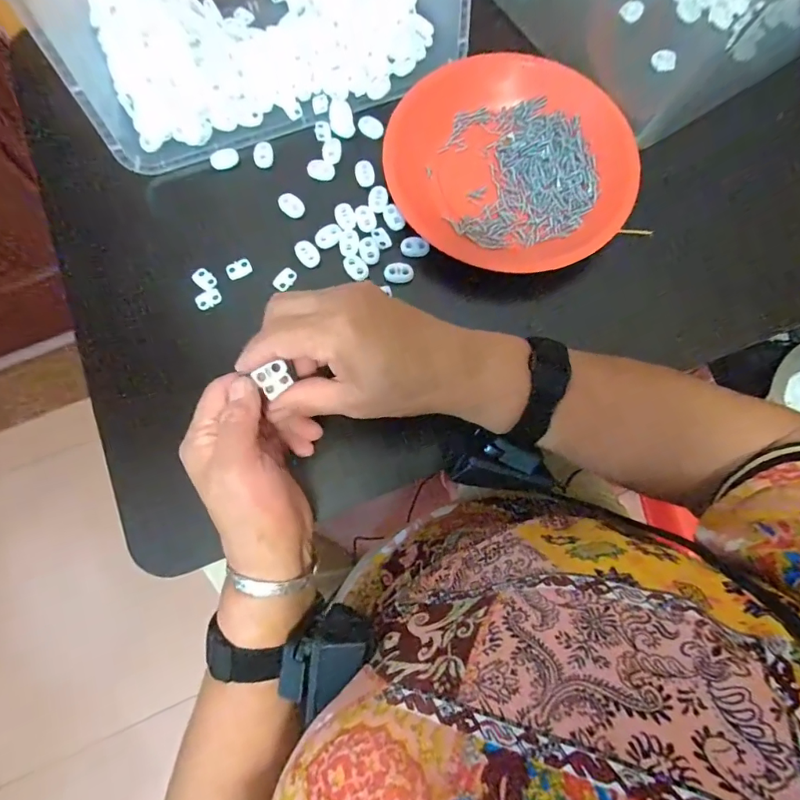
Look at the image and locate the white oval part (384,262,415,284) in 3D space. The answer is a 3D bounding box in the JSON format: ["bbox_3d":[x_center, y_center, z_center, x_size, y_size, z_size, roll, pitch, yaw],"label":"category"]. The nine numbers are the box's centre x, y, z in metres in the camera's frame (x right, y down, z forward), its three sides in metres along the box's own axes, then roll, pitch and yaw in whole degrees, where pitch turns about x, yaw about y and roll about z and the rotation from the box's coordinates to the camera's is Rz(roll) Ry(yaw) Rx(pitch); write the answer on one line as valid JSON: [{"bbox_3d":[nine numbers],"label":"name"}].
[{"bbox_3d":[-0.001,-0.099,0.360,0.022,0.005,0.014,5,77,0],"label":"white oval part"}]

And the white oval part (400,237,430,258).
[{"bbox_3d":[0.012,-0.121,0.365,0.022,0.004,0.015,10,77,1],"label":"white oval part"}]

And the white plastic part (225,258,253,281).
[{"bbox_3d":[-0.126,-0.102,0.361,0.019,0.004,0.014,-25,79,-7],"label":"white plastic part"}]

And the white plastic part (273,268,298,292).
[{"bbox_3d":[-0.089,-0.094,0.359,0.013,0.004,0.019,38,79,7],"label":"white plastic part"}]

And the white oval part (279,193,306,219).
[{"bbox_3d":[-0.087,-0.157,0.372,0.024,0.004,0.016,36,79,7],"label":"white oval part"}]

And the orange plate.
[{"bbox_3d":[0.088,-0.189,0.368,0.191,0.028,0.169,15,77,2],"label":"orange plate"}]

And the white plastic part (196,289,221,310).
[{"bbox_3d":[-0.147,-0.078,0.355,0.019,0.004,0.012,-36,80,-9],"label":"white plastic part"}]

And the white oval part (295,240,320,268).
[{"bbox_3d":[-0.072,-0.115,0.363,0.016,0.004,0.023,-37,80,-9],"label":"white oval part"}]

